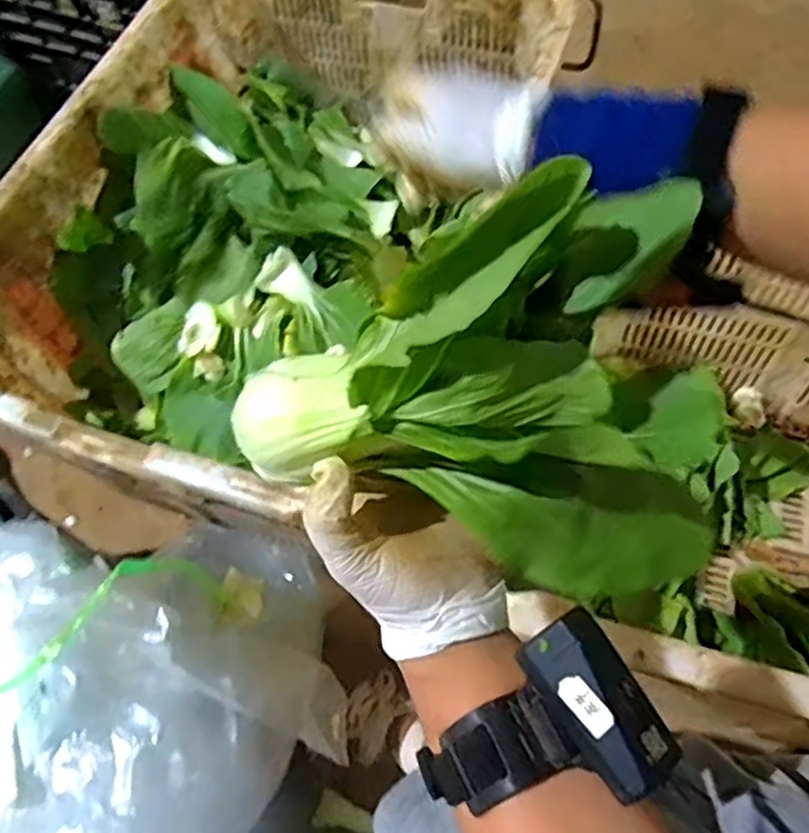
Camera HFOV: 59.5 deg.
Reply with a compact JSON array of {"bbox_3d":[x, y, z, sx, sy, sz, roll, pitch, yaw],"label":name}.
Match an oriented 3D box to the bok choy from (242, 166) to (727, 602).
[{"bbox_3d":[0.037,-0.007,0.299,0.190,0.166,0.133,-11,62,-2],"label":"bok choy"}]

